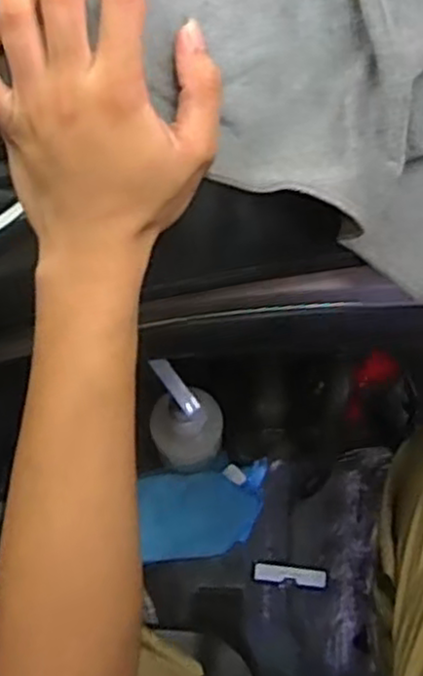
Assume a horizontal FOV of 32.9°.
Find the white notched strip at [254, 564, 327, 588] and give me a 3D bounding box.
[{"bbox_3d":[0.106,0.318,0.961,0.095,0.005,0.022,6,69,0],"label":"white notched strip"}]

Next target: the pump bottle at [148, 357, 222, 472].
[{"bbox_3d":[-0.024,0.081,0.786,0.081,0.178,0.069,-17,71,-9],"label":"pump bottle"}]

